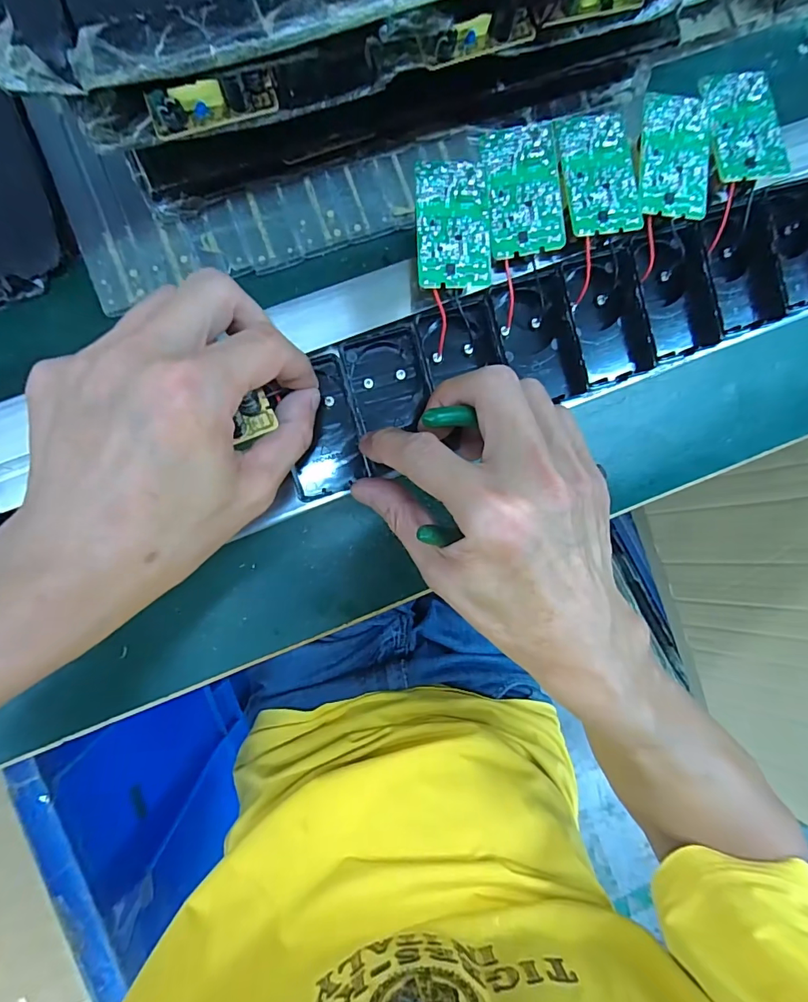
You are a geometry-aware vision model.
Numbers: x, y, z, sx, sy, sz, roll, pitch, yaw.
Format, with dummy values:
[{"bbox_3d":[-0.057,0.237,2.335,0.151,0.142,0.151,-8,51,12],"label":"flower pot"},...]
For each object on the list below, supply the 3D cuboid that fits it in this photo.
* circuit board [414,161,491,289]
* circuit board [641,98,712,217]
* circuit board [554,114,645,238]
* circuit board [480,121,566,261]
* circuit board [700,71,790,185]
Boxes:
[{"bbox_3d":[0.025,-0.140,0.231,0.037,0.004,0.063,-2,90,-4],"label":"circuit board"},{"bbox_3d":[0.145,-0.183,0.241,0.038,0.004,0.064,2,90,-5],"label":"circuit board"},{"bbox_3d":[0.102,-0.171,0.236,0.039,0.004,0.064,-7,91,-4],"label":"circuit board"},{"bbox_3d":[0.061,-0.160,0.235,0.036,0.008,0.063,-8,91,-4],"label":"circuit board"},{"bbox_3d":[0.182,-0.201,0.244,0.037,0.004,0.062,-9,83,-1],"label":"circuit board"}]

